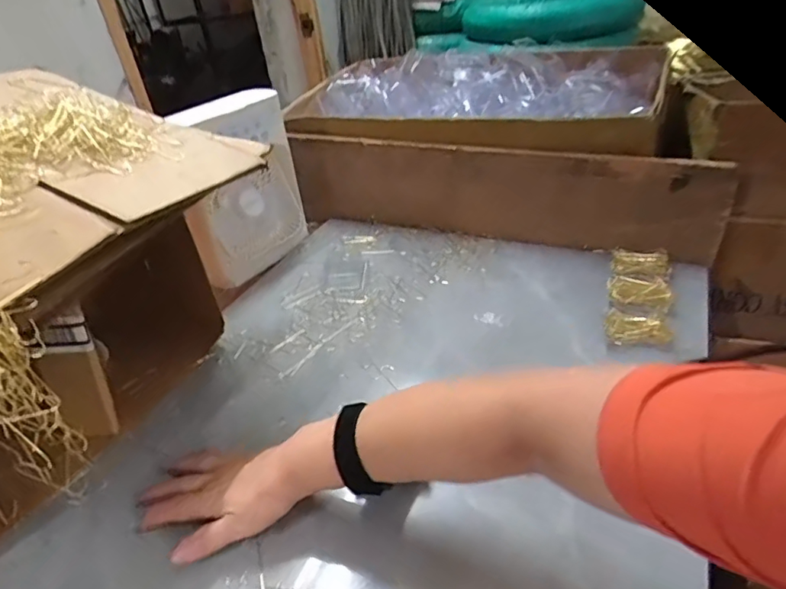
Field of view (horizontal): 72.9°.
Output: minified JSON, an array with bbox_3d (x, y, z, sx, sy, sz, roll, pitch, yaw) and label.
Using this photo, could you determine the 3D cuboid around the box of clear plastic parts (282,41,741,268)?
[{"bbox_3d":[0.173,-0.244,0.913,0.698,0.239,0.317,12,38,25],"label":"box of clear plastic parts"}]

